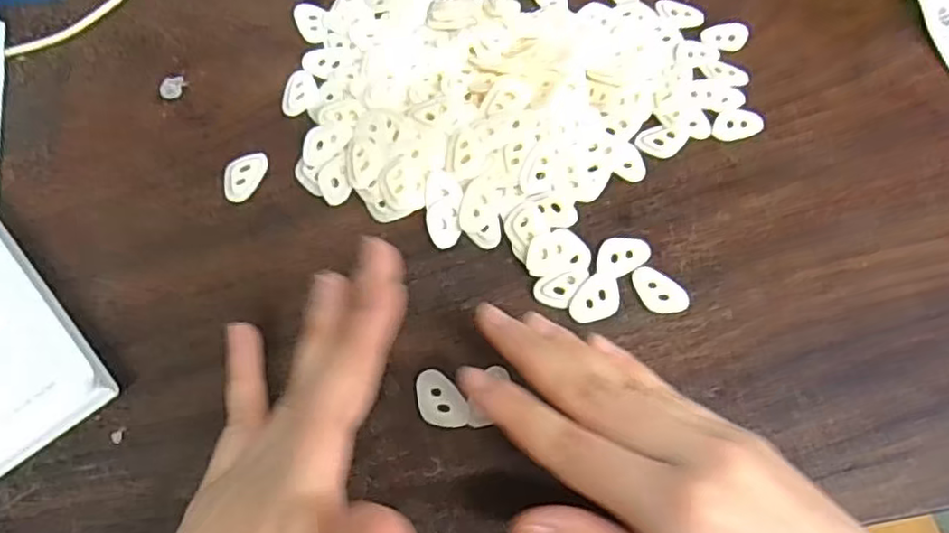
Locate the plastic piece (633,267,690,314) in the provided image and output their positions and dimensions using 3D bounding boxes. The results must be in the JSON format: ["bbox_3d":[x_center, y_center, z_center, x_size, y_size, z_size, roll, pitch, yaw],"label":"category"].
[{"bbox_3d":[0.081,0.011,0.288,0.027,0.004,0.016,34,70,11],"label":"plastic piece"}]

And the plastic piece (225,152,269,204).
[{"bbox_3d":[-0.106,-0.043,0.301,0.015,0.004,0.027,21,68,6],"label":"plastic piece"}]

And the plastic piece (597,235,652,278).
[{"bbox_3d":[0.066,-0.006,0.294,0.026,0.004,0.018,-26,71,-13],"label":"plastic piece"}]

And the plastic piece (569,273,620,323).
[{"bbox_3d":[0.053,0.014,0.284,0.025,0.004,0.018,-36,74,-16],"label":"plastic piece"}]

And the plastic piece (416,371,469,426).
[{"bbox_3d":[-0.014,0.054,0.264,0.017,0.004,0.026,-32,73,-15],"label":"plastic piece"}]

